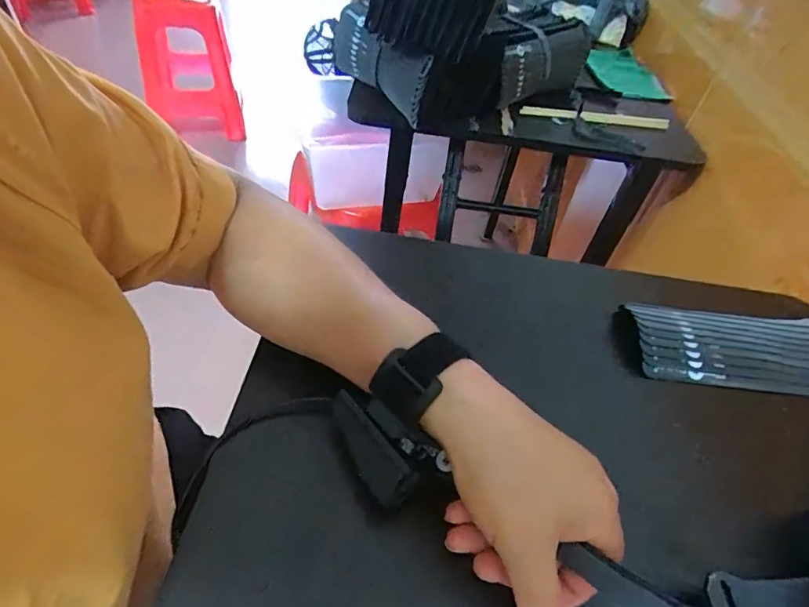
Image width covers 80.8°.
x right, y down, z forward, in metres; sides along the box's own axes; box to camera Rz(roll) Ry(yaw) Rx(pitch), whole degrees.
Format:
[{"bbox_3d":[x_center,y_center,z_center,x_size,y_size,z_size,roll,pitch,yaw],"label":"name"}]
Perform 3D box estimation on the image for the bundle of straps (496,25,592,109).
[{"bbox_3d":[0.209,-0.355,0.707,0.194,0.083,0.039,-32,59,-32],"label":"bundle of straps"}]

